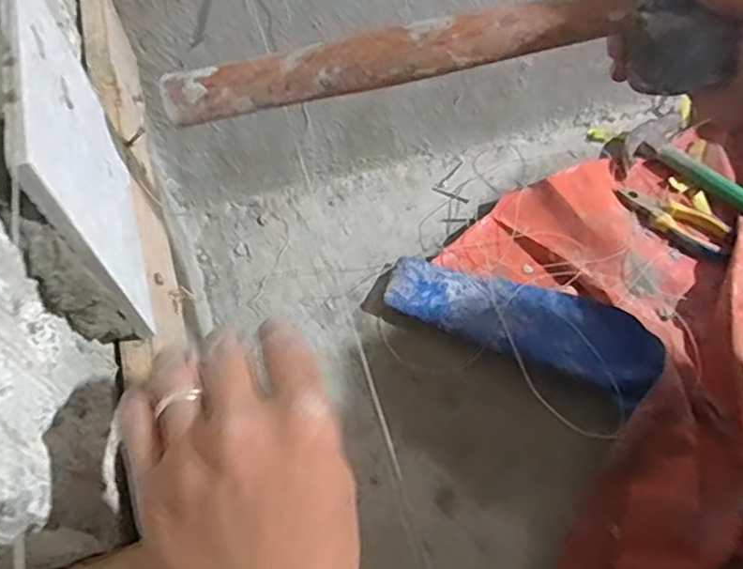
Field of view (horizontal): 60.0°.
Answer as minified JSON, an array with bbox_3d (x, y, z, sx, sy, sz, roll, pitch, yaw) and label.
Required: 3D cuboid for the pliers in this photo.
[{"bbox_3d":[0.393,-0.090,0.842,0.140,0.014,0.051,28,64,17],"label":"pliers"}]

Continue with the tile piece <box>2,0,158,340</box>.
[{"bbox_3d":[-0.150,-0.066,0.338,0.008,0.151,0.149,-16,61,-7],"label":"tile piece"}]

